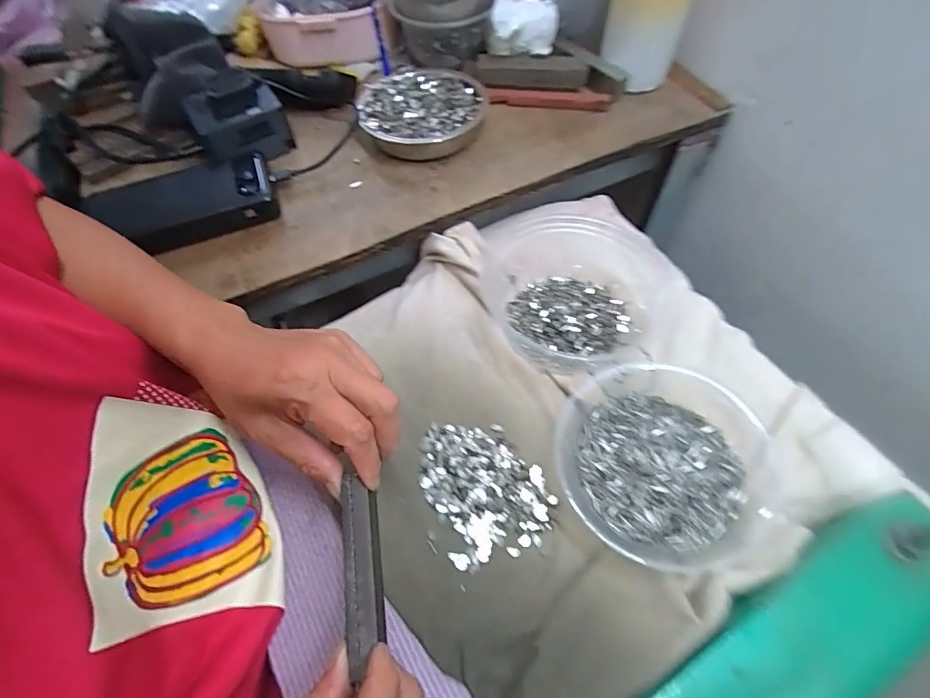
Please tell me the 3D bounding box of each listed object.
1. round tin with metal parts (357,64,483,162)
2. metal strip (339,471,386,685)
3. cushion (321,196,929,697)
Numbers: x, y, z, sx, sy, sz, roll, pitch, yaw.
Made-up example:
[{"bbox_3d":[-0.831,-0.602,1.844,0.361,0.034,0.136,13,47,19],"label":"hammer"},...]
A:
[{"bbox_3d":[-0.043,-0.230,0.452,0.119,0.029,0.126,-1,59,2],"label":"round tin with metal parts"},{"bbox_3d":[-0.053,0.111,0.241,0.019,0.010,0.089,-10,59,-3],"label":"metal strip"},{"bbox_3d":[0.064,0.021,0.336,0.315,0.051,0.334,-26,63,-11],"label":"cushion"}]

